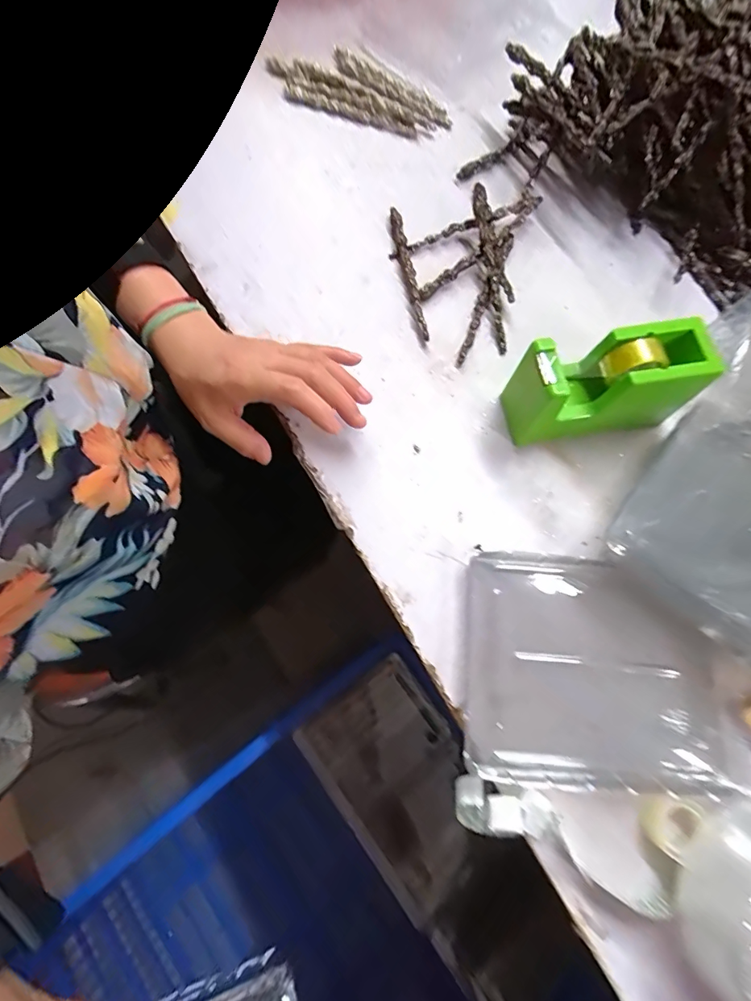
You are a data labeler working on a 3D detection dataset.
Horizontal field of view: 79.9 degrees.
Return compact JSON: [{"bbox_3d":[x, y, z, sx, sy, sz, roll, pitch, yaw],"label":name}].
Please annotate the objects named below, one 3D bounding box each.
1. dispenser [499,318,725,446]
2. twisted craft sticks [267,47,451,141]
[{"bbox_3d":[0.166,-0.089,0.345,0.146,0.076,0.057,-7,74,-3],"label":"dispenser"},{"bbox_3d":[-0.018,-0.448,0.487,0.202,0.013,0.093,27,75,7],"label":"twisted craft sticks"}]

